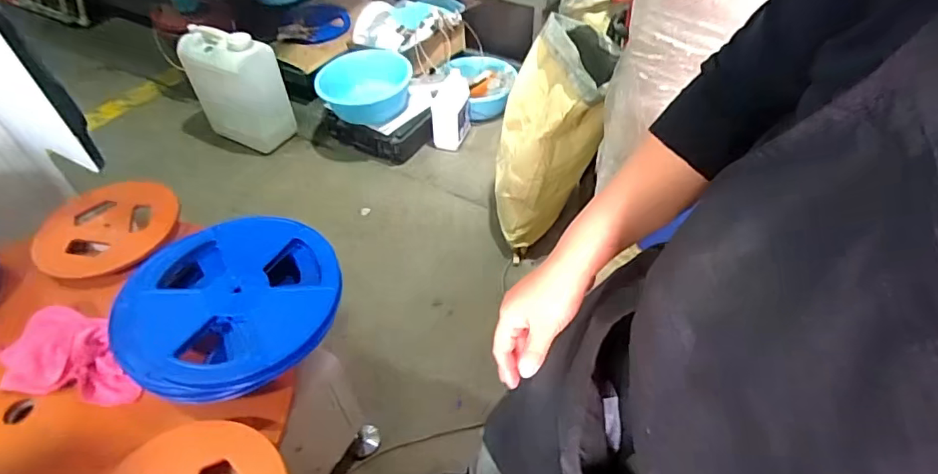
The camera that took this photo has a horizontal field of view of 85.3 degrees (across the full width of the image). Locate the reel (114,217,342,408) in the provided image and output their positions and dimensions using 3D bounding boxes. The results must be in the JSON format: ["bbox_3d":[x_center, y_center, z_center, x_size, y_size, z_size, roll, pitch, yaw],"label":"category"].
[{"bbox_3d":[-0.396,0.096,0.847,0.336,0.058,0.320,-1,47,1],"label":"reel"}]

